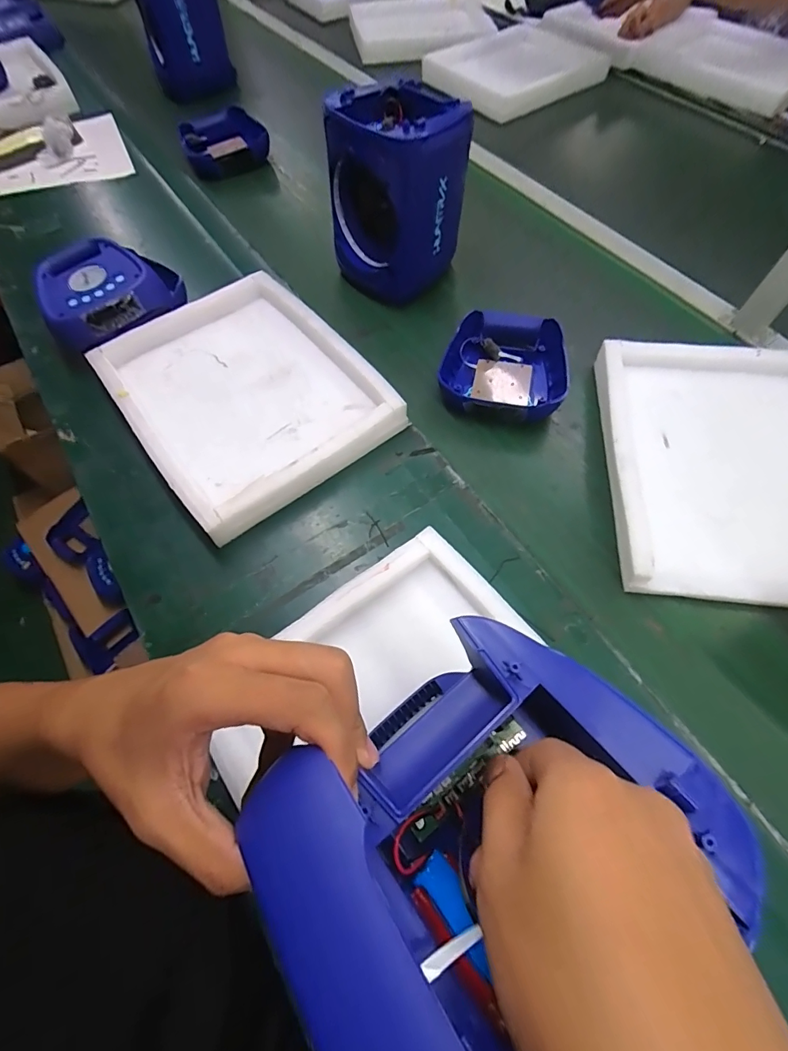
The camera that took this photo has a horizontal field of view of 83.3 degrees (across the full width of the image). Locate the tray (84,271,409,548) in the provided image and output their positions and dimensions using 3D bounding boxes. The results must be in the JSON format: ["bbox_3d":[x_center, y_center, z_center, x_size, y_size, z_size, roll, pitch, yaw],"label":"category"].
[{"bbox_3d":[-0.202,-0.185,0.586,0.278,0.048,0.347,-35,69,-17],"label":"tray"}]

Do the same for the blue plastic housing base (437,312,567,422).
[{"bbox_3d":[0.150,-0.222,0.623,0.165,0.046,0.179,8,64,3],"label":"blue plastic housing base"}]

